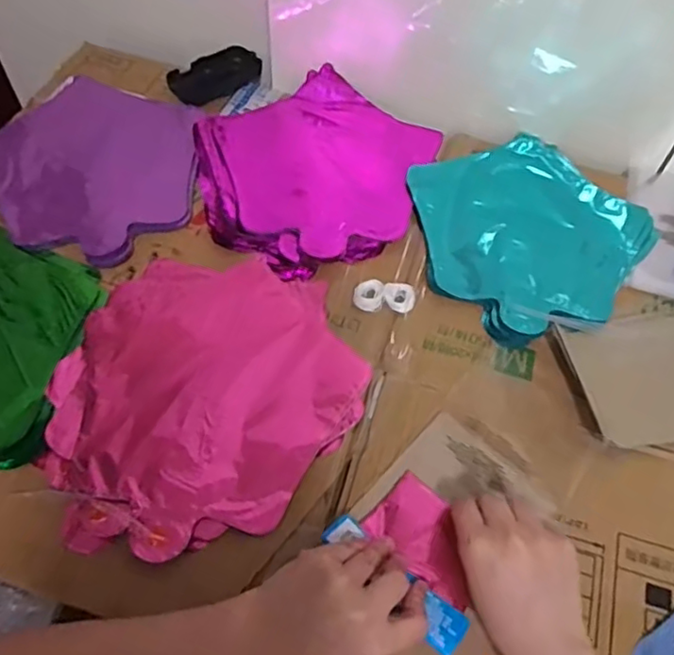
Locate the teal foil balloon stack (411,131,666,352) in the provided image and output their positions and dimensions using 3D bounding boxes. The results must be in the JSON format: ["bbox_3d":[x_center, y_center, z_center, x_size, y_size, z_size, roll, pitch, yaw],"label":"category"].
[{"bbox_3d":[0.189,-0.094,0.607,0.225,0.013,0.216,-16,61,-13],"label":"teal foil balloon stack"}]

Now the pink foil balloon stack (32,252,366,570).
[{"bbox_3d":[-0.103,0.052,0.506,0.236,0.014,0.254,9,58,2],"label":"pink foil balloon stack"}]

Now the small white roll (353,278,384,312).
[{"bbox_3d":[0.029,-0.030,0.569,0.027,0.010,0.029,2,58,-3],"label":"small white roll"}]

